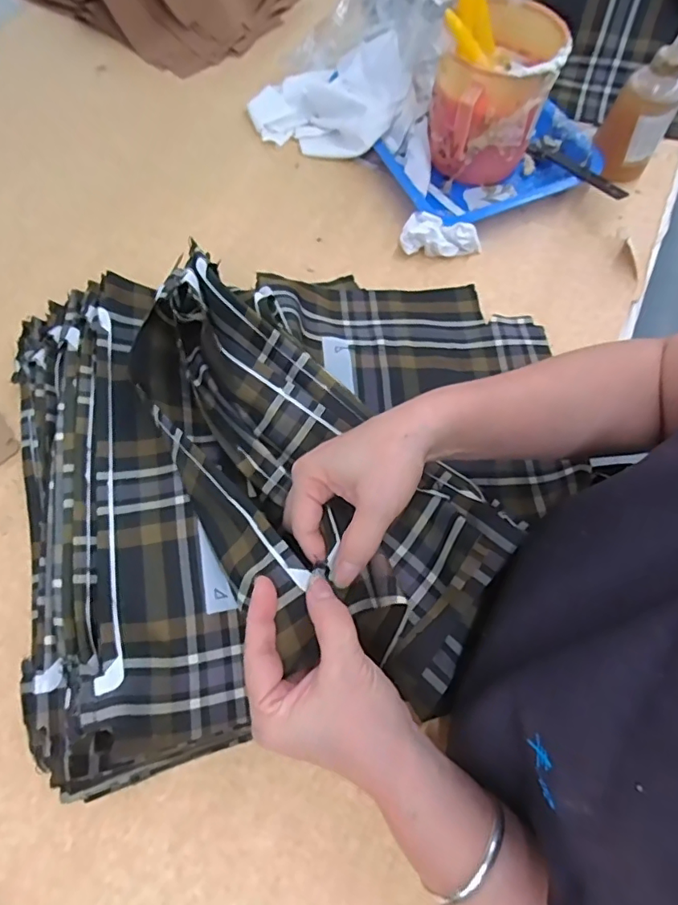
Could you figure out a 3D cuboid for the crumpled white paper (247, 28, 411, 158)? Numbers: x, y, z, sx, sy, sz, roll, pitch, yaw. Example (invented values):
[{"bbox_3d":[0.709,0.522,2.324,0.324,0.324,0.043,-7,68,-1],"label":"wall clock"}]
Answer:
[{"bbox_3d":[-0.010,-0.421,0.602,0.181,0.070,0.131,18,66,6],"label":"crumpled white paper"}]

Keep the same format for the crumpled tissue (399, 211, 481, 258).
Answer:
[{"bbox_3d":[0.105,-0.221,0.534,0.080,0.032,0.030,13,66,3],"label":"crumpled tissue"}]

